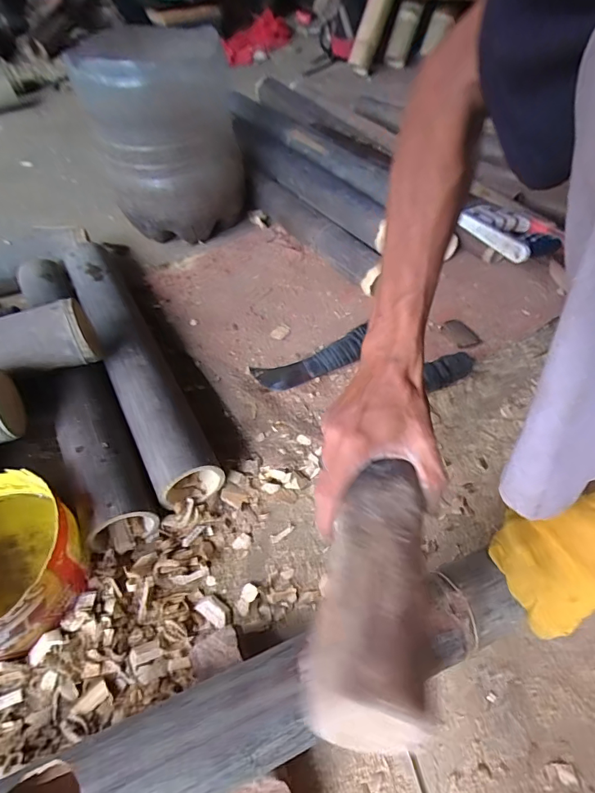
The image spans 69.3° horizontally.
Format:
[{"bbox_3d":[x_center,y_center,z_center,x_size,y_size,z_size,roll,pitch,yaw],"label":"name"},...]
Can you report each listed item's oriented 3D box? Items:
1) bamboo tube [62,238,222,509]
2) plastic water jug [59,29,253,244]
[{"bbox_3d":[-0.237,-0.072,0.604,0.076,0.069,0.507,-25,55,-17],"label":"bamboo tube"},{"bbox_3d":[-0.244,-0.482,0.809,0.246,0.273,0.300,-16,53,-10],"label":"plastic water jug"}]

